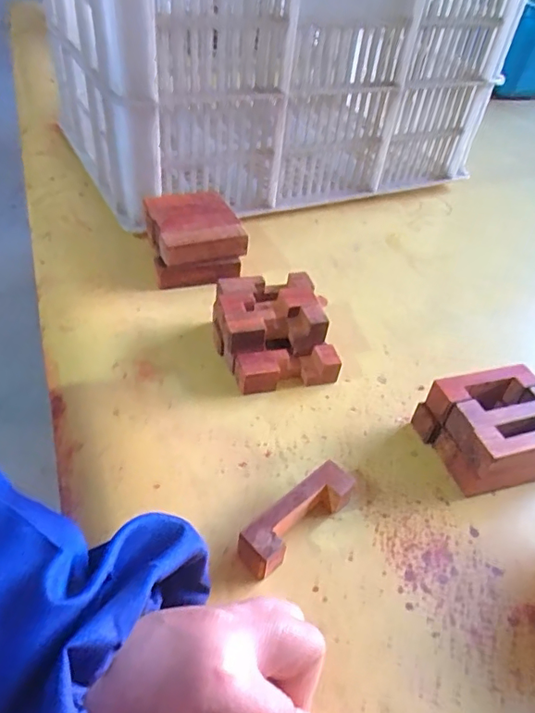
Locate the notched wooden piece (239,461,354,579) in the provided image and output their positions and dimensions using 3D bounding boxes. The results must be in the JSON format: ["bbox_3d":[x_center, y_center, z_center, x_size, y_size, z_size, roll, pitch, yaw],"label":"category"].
[{"bbox_3d":[0.017,0.093,0.299,0.078,0.025,0.022,-32,55,-34],"label":"notched wooden piece"}]

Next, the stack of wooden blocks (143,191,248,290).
[{"bbox_3d":[-0.070,-0.112,0.489,0.080,0.047,0.092,-9,45,-16],"label":"stack of wooden blocks"}]

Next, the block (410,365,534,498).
[{"bbox_3d":[0.153,0.049,0.348,0.077,0.045,0.067,-11,45,-17],"label":"block"}]

